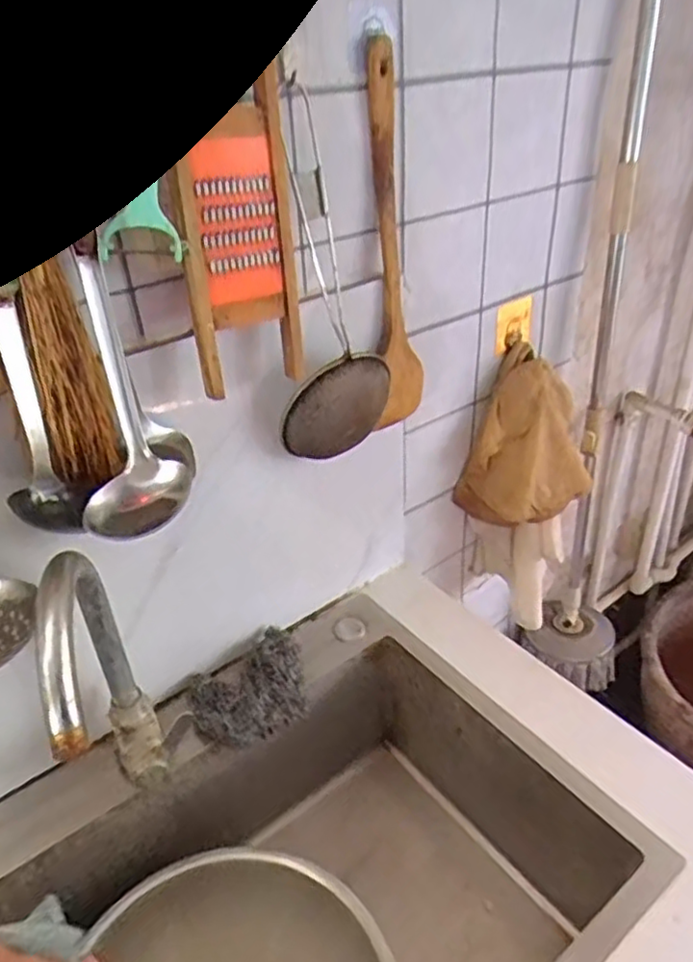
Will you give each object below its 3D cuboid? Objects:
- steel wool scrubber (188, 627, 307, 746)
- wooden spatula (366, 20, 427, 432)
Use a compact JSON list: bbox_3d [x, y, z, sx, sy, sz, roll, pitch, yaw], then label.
[{"bbox_3d":[-0.102,0.224,0.751,0.135,0.027,0.101,-24,39,-29],"label":"steel wool scrubber"},{"bbox_3d":[0.051,-0.226,0.692,0.062,0.364,0.023,-22,38,-26],"label":"wooden spatula"}]

